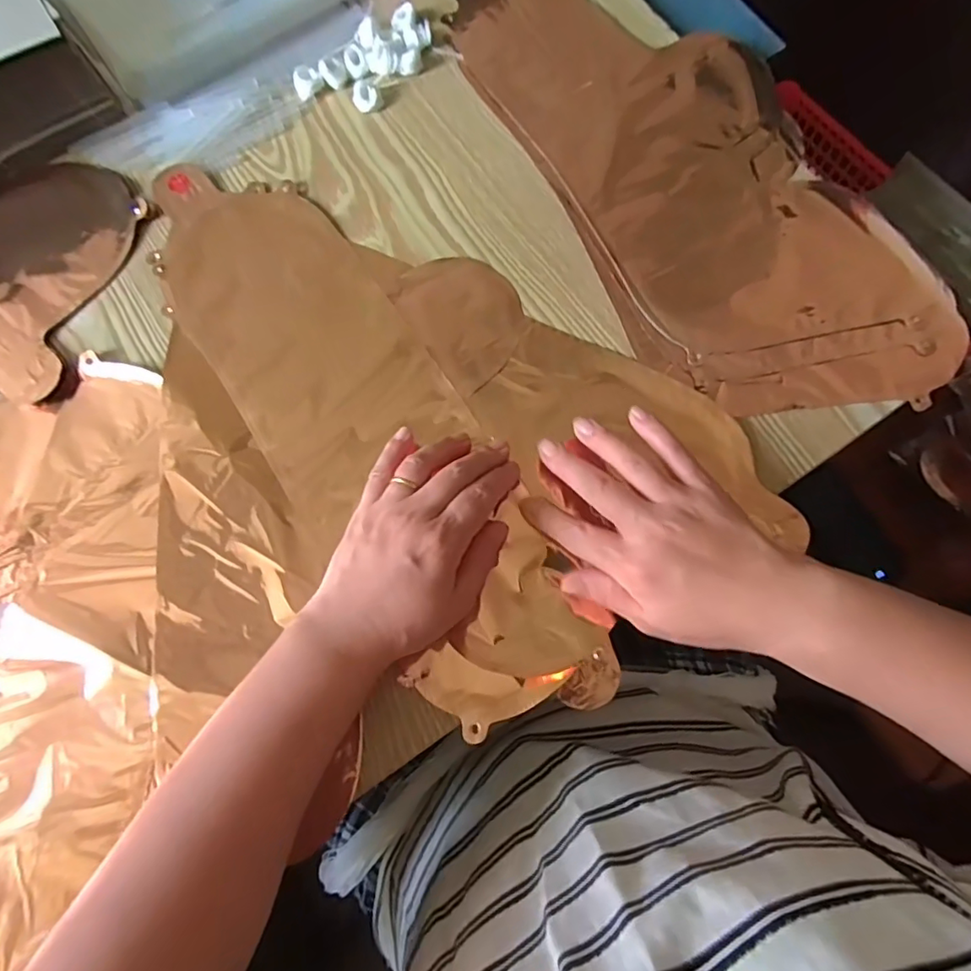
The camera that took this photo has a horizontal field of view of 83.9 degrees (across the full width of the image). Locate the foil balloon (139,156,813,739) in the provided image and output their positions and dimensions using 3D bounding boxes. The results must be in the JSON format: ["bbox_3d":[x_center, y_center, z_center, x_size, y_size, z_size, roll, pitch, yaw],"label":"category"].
[{"bbox_3d":[-0.060,-0.046,0.354,0.450,0.015,0.245,34,79,8],"label":"foil balloon"}]

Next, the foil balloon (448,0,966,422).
[{"bbox_3d":[0.147,-0.246,0.401,0.206,0.005,0.446,-25,78,-6],"label":"foil balloon"}]

